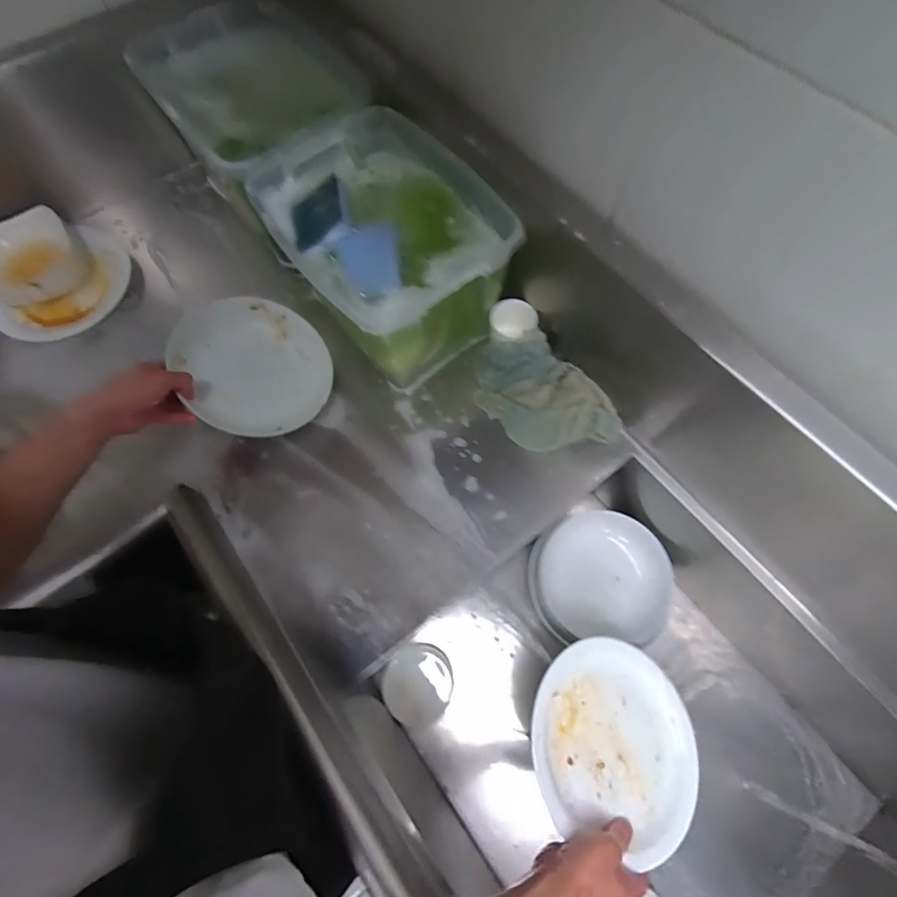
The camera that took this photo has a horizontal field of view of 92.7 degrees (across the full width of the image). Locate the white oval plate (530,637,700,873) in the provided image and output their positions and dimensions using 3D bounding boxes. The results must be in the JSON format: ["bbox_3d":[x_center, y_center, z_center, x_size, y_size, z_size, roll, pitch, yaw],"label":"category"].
[{"bbox_3d":[0.209,0.360,0.534,0.213,0.021,0.208,25,62,-2],"label":"white oval plate"}]

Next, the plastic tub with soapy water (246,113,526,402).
[{"bbox_3d":[-0.084,-0.271,0.626,0.245,0.204,0.323,-39,71,-13],"label":"plastic tub with soapy water"}]

